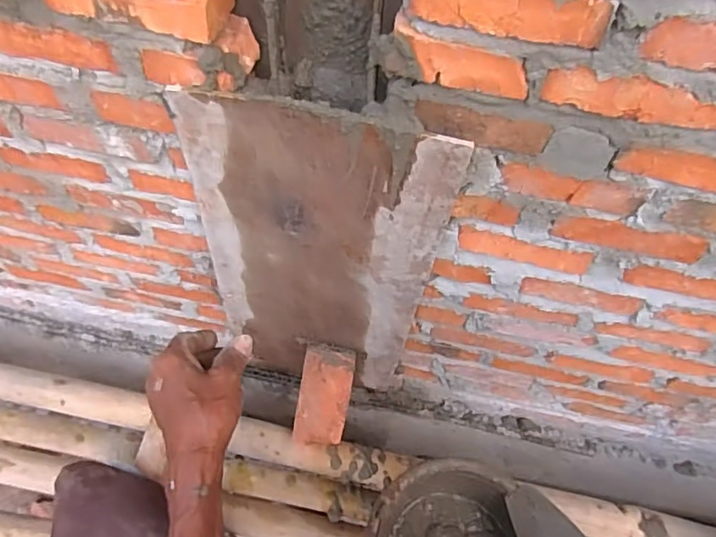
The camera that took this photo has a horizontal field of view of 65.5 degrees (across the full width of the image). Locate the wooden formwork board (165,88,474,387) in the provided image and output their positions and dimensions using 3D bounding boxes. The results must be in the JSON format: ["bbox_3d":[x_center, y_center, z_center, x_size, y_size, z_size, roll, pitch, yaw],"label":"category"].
[{"bbox_3d":[-0.058,0.010,0.763,0.298,0.565,0.027,10,58,2],"label":"wooden formwork board"}]

